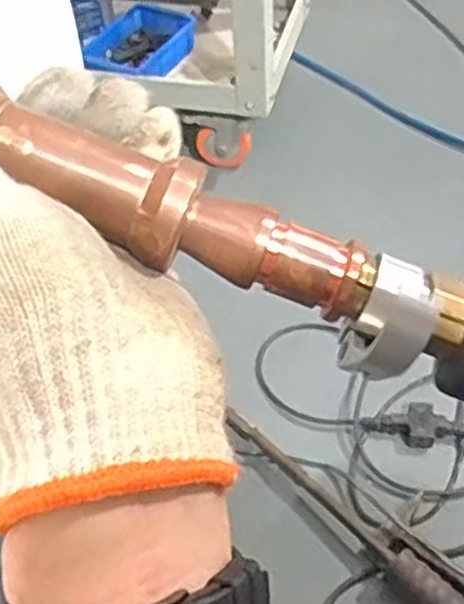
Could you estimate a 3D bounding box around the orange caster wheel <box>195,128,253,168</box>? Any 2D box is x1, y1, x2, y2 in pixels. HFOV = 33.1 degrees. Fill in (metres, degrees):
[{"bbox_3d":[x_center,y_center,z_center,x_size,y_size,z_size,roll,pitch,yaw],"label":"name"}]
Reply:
[{"bbox_3d":[-0.016,-0.280,1.414,0.100,0.075,0.024,7,50,11],"label":"orange caster wheel"}]

